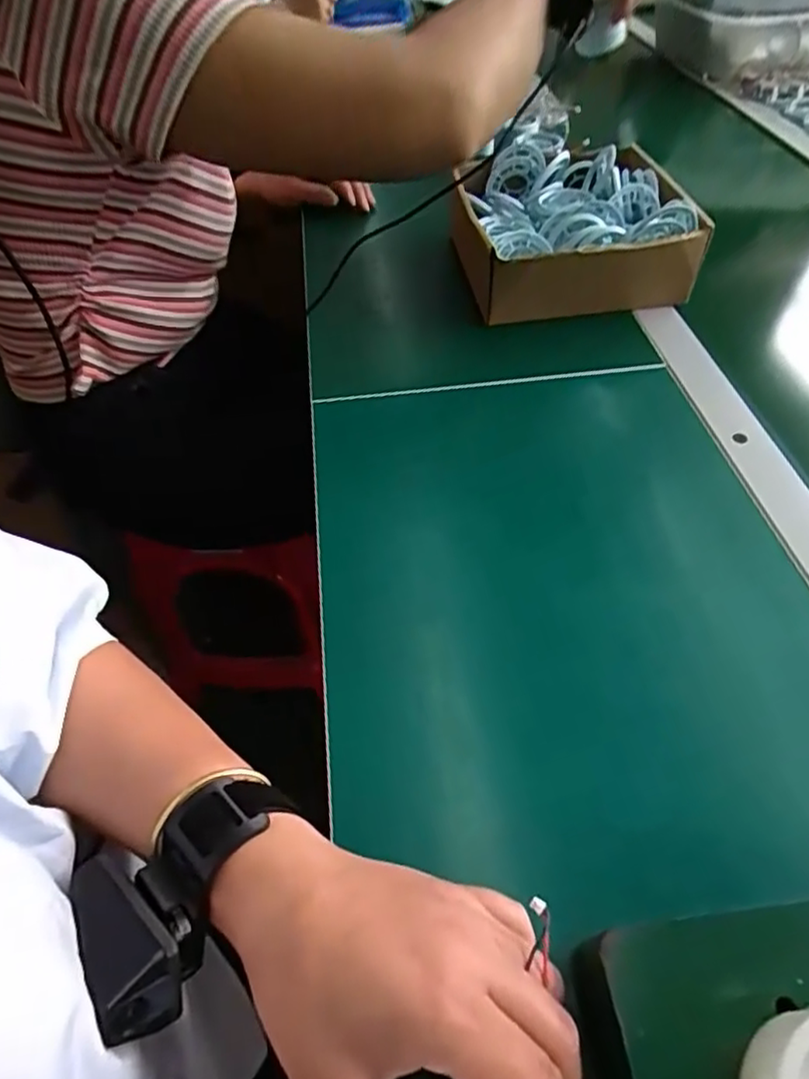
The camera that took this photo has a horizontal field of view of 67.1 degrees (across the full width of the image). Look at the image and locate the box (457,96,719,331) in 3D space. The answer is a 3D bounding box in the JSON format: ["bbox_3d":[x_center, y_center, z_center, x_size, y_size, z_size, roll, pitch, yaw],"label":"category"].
[{"bbox_3d":[0.161,-0.317,0.621,0.215,0.081,0.224,-3,51,0],"label":"box"}]

